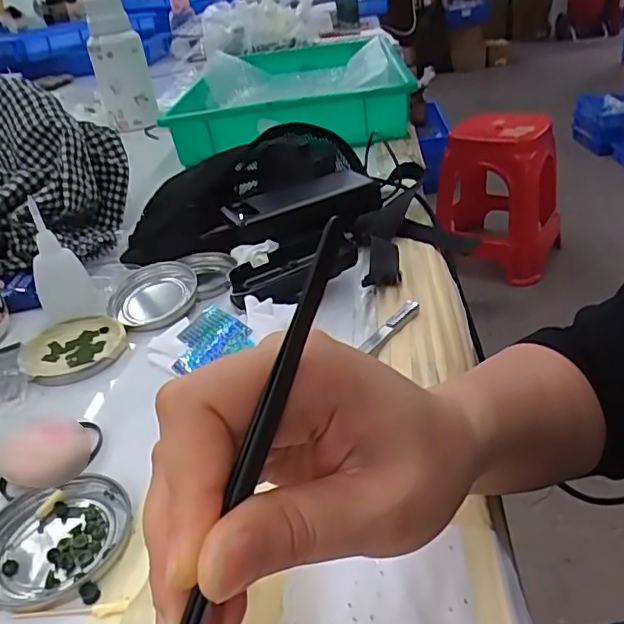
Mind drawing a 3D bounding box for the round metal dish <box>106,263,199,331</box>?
[{"bbox_3d":[-0.139,-0.016,0.510,0.077,0.019,0.076,-5,32,3],"label":"round metal dish"}]

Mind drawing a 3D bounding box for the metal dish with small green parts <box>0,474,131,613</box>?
[{"bbox_3d":[-0.138,0.120,0.310,0.073,0.008,0.076,-5,32,3],"label":"metal dish with small green parts"}]

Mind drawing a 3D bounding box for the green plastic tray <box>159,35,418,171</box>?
[{"bbox_3d":[-0.032,-0.391,1.040,0.355,0.091,0.573,-5,32,3],"label":"green plastic tray"}]

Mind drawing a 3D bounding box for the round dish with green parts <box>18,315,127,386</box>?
[{"bbox_3d":[-0.190,0.029,0.466,0.078,0.012,0.080,-5,32,3],"label":"round dish with green parts"}]

